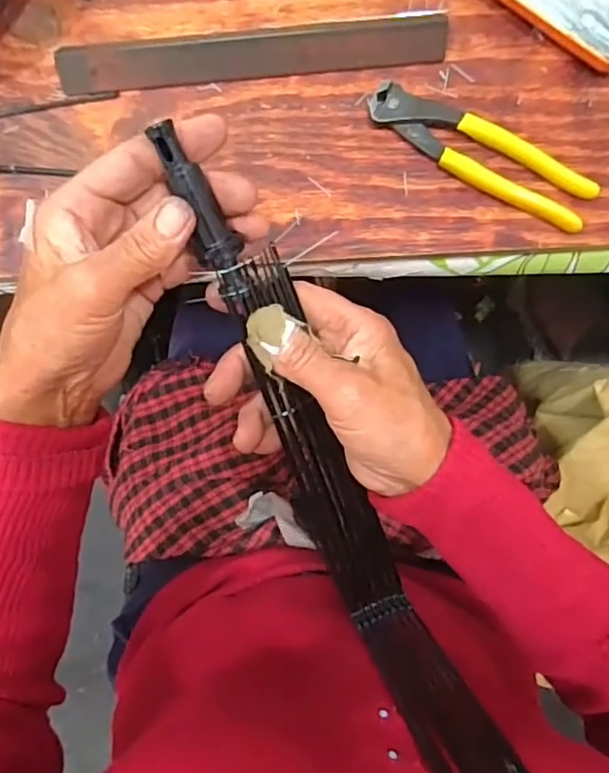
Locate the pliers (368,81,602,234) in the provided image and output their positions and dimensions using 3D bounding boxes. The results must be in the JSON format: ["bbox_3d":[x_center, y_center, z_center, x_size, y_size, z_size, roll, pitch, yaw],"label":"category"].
[{"bbox_3d":[0.122,-0.161,0.409,0.163,0.014,0.037,29,87,0],"label":"pliers"}]

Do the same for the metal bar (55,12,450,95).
[{"bbox_3d":[-0.034,-0.231,0.405,0.267,0.014,0.032,-7,87,-2],"label":"metal bar"}]

